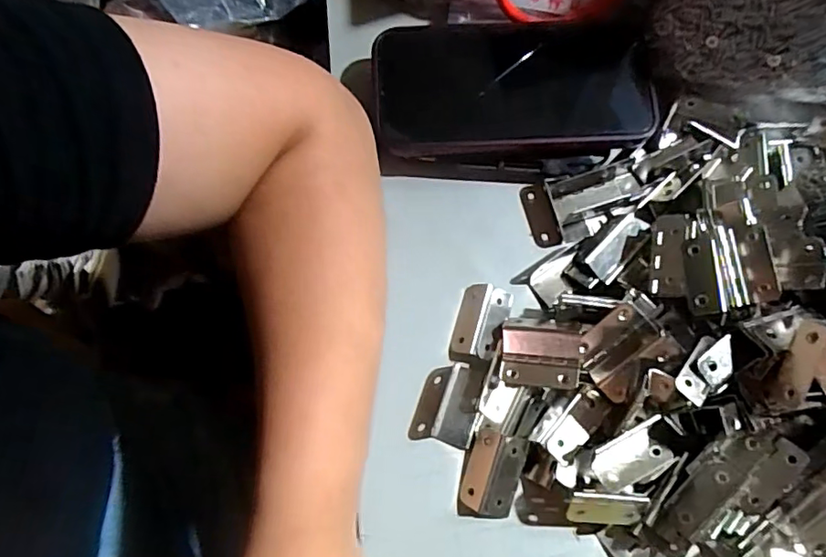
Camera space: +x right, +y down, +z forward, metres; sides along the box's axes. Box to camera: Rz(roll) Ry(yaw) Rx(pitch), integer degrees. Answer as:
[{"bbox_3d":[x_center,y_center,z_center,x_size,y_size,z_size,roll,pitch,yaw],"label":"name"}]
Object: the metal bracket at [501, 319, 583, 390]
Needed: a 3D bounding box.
[{"bbox_3d":[0.068,0.041,0.301,0.040,0.009,0.033,2,83,18],"label":"metal bracket"}]

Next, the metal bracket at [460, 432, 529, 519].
[{"bbox_3d":[0.042,0.102,0.291,0.027,0.013,0.041,15,75,3],"label":"metal bracket"}]

